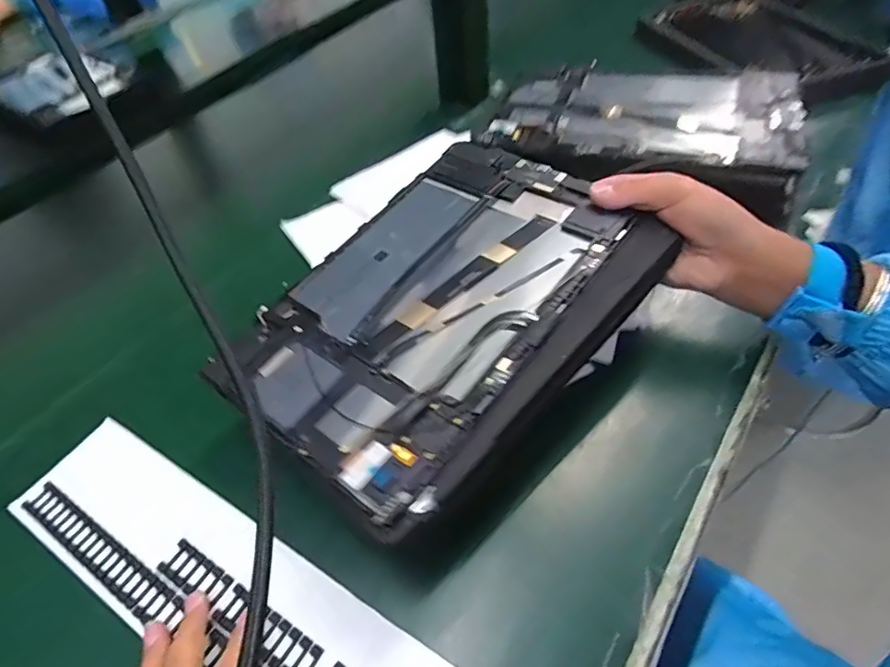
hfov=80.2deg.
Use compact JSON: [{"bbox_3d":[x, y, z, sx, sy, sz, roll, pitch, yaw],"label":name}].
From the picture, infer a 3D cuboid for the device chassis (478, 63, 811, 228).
[{"bbox_3d":[0.166,-0.176,0.440,0.236,0.033,0.152,19,54,20],"label":"device chassis"}]

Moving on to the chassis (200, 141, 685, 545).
[{"bbox_3d":[0.001,-0.021,0.300,0.170,0.024,0.233,32,59,28],"label":"chassis"}]

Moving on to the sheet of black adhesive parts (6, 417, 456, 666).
[{"bbox_3d":[-0.112,0.135,0.273,0.300,0.004,0.070,23,58,23],"label":"sheet of black adhesive parts"}]

